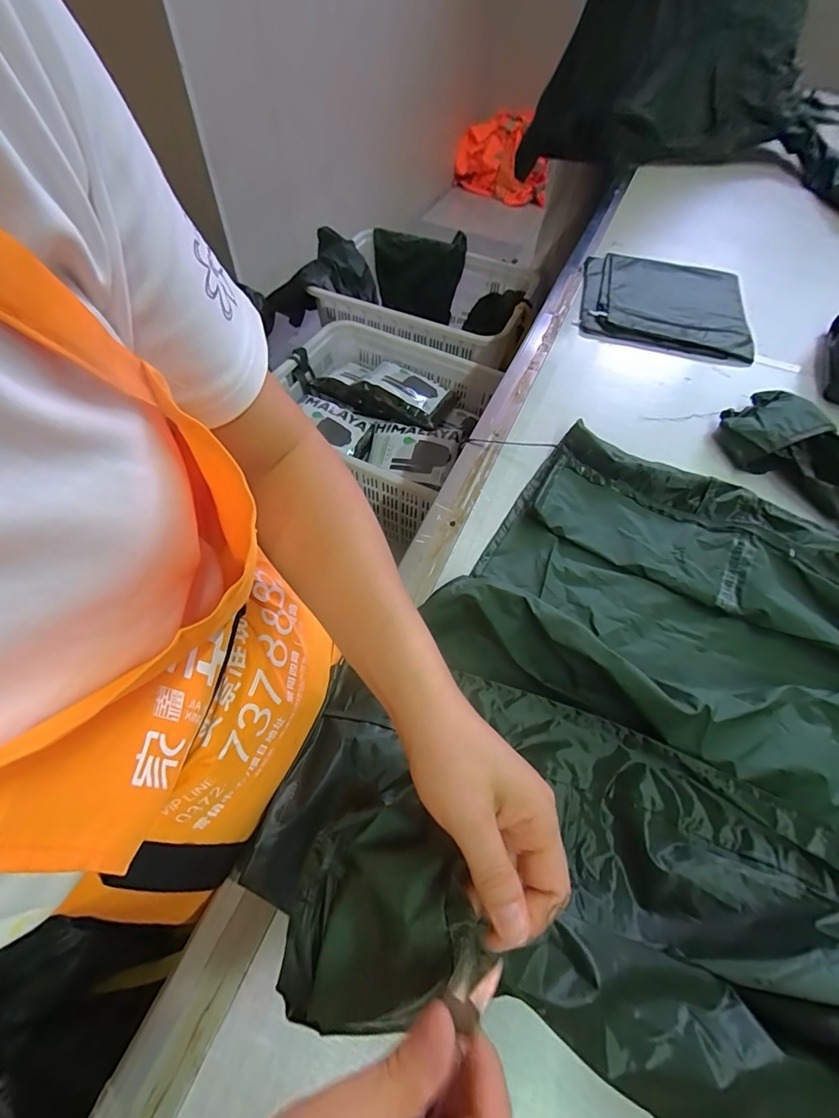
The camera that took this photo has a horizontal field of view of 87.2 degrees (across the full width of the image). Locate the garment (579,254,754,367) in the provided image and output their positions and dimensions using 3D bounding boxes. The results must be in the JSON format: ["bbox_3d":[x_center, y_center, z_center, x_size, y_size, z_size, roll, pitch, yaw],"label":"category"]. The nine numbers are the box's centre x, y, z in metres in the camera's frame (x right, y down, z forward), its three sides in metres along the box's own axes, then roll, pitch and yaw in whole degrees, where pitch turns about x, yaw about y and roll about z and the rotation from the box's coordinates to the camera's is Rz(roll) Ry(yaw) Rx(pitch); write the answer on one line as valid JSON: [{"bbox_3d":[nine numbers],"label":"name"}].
[{"bbox_3d":[0.489,-0.517,0.879,0.321,0.023,0.337,15,58,5],"label":"garment"}]

